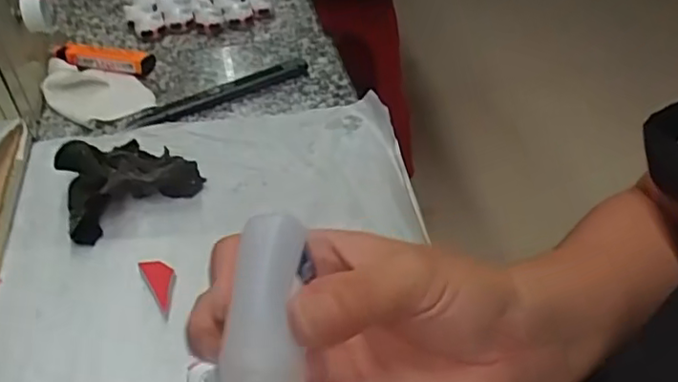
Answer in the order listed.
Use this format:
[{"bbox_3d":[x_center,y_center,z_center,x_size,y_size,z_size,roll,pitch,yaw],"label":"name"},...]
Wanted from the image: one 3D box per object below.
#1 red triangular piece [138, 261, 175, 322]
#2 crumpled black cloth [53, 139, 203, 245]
[{"bbox_3d":[-0.094,0.050,0.336,0.014,0.006,0.037,-22,47,-23],"label":"red triangular piece"},{"bbox_3d":[-0.133,-0.012,0.382,0.079,0.034,0.059,-26,49,-26],"label":"crumpled black cloth"}]

